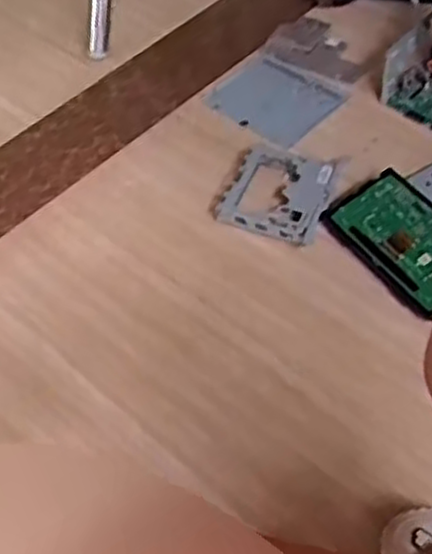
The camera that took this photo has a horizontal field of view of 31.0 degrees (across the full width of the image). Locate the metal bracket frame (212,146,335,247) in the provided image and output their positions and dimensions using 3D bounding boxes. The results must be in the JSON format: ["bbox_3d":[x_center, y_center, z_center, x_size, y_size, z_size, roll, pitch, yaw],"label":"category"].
[{"bbox_3d":[0.079,-0.113,1.059,0.138,0.021,0.138,17,54,16],"label":"metal bracket frame"}]

